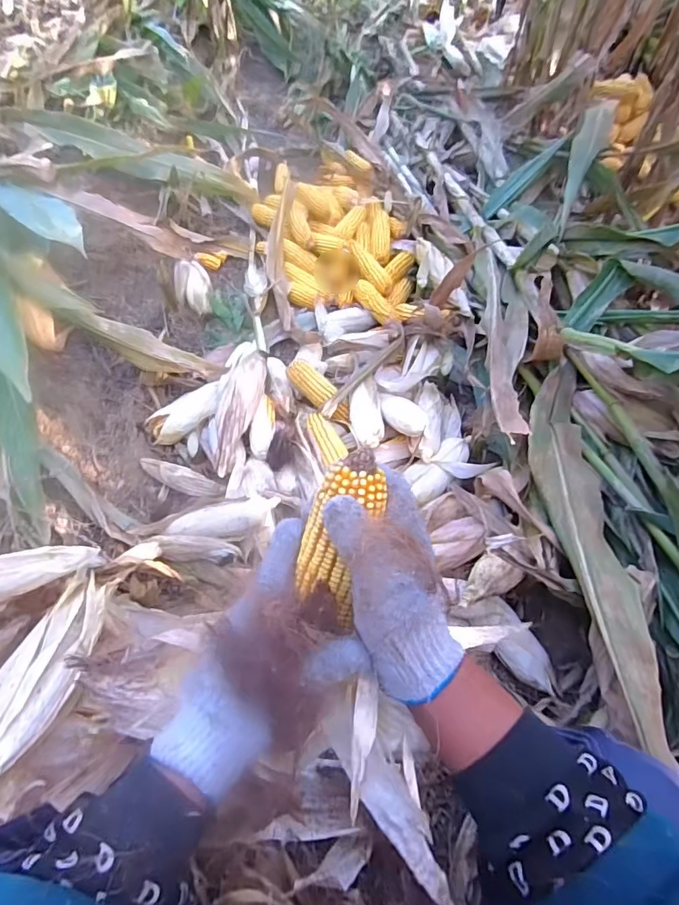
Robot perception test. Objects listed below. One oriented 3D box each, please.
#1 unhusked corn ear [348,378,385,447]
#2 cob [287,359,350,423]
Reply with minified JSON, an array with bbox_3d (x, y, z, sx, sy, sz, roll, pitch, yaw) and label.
[{"bbox_3d":[0.054,-0.075,1.008,0.064,0.049,0.171,-1,55,-1],"label":"unhusked corn ear"},{"bbox_3d":[-0.039,-0.134,1.054,0.059,0.056,0.181,-39,76,-24],"label":"cob"}]

